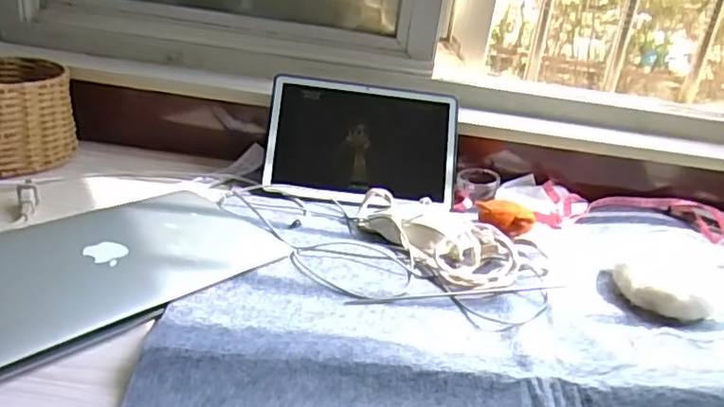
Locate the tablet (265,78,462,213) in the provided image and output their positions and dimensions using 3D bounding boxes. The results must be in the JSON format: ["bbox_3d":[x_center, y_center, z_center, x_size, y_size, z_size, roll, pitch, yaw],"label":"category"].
[{"bbox_3d":[0.002,-0.079,0.786,0.239,0.157,0.013,7,-14,-4],"label":"tablet"}]

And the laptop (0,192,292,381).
[{"bbox_3d":[-0.235,0.046,0.563,0.181,0.022,0.296,26,30,34],"label":"laptop"}]

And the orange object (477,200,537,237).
[{"bbox_3d":[0.166,0.015,0.716,0.060,0.030,0.045,8,24,0],"label":"orange object"}]

